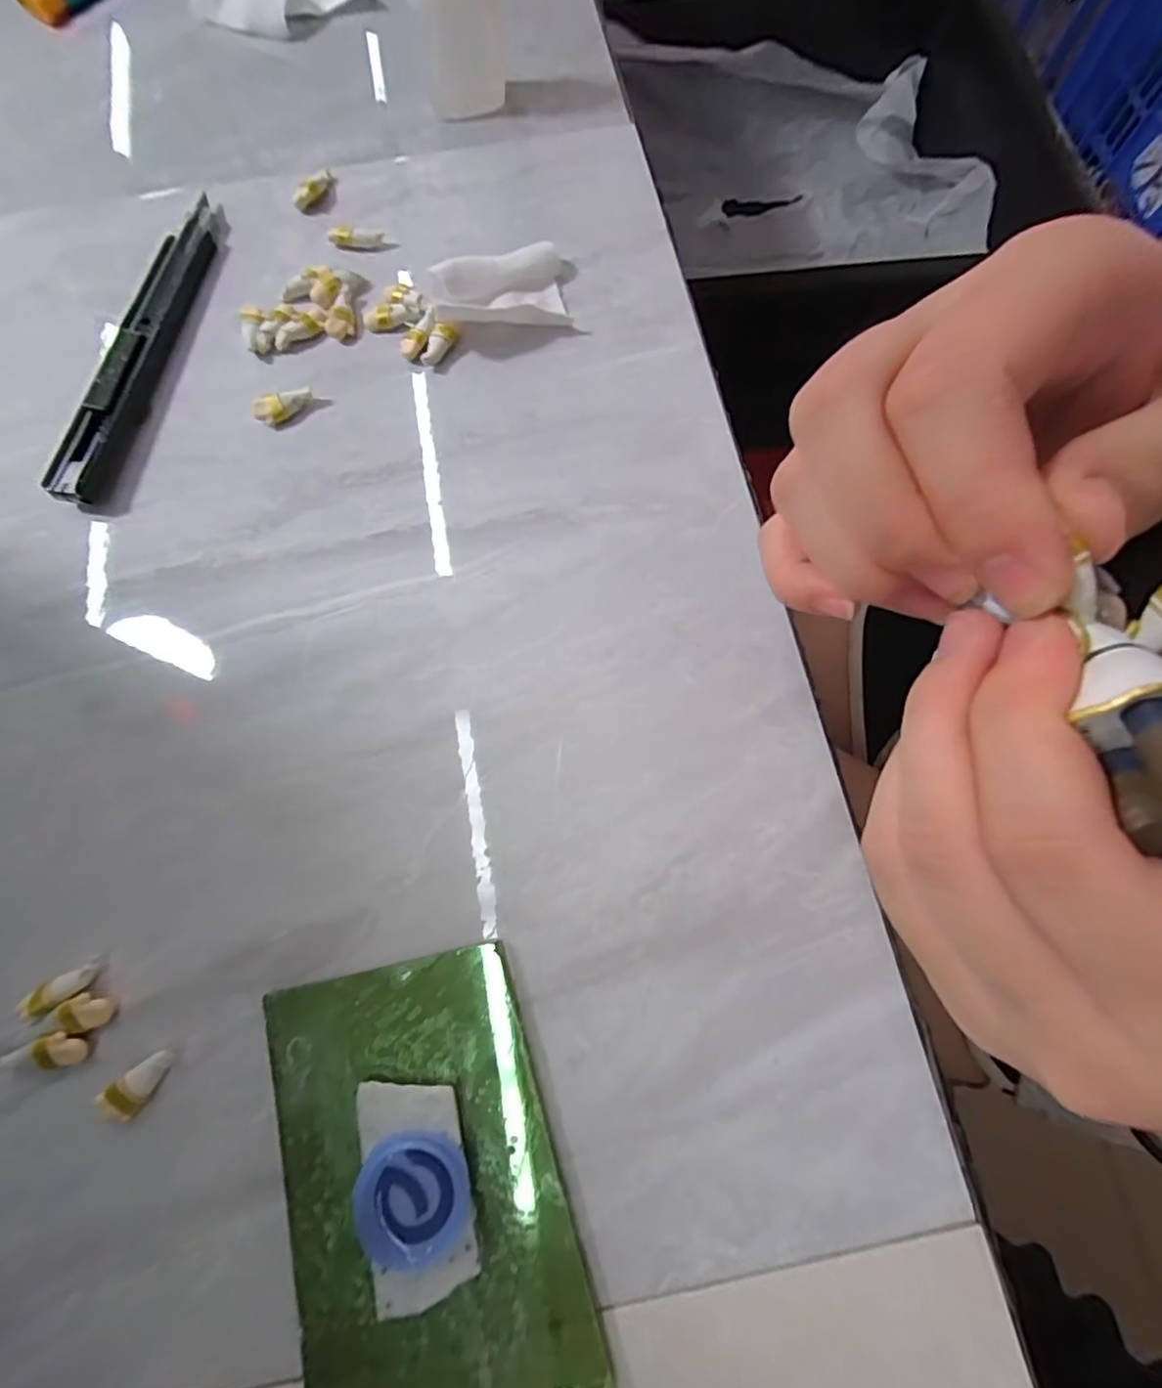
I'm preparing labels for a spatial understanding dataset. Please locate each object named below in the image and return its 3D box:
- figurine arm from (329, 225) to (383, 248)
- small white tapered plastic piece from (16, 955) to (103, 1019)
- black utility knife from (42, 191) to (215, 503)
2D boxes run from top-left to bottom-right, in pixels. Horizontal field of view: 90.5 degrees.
[{"bbox_3d":[-0.089,-0.180,0.227,0.021,0.006,0.007,-2,75,0],"label":"figurine arm"},{"bbox_3d":[-0.140,0.079,0.155,0.020,0.006,0.009,-32,77,-21],"label":"small white tapered plastic piece"},{"bbox_3d":[-0.161,-0.129,0.211,0.016,0.013,0.133,9,75,2],"label":"black utility knife"}]

